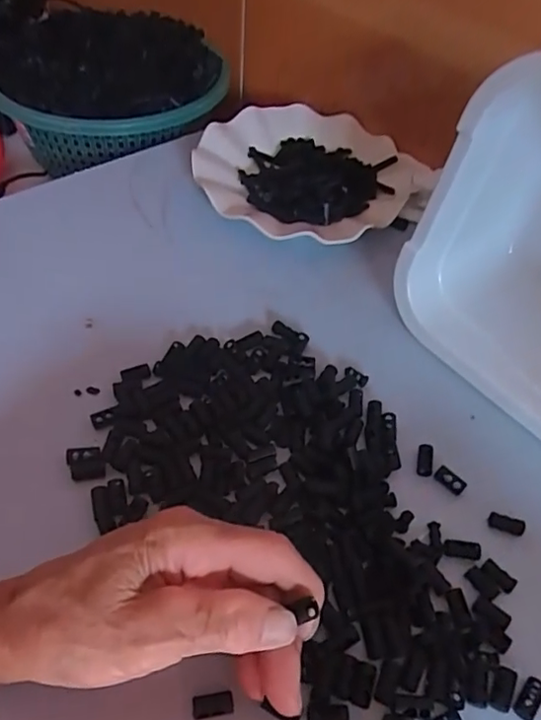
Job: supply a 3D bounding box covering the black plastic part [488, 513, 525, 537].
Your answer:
[{"bbox_3d":[0.132,0.091,0.321,0.019,0.005,0.009,17,52,9],"label":"black plastic part"}]

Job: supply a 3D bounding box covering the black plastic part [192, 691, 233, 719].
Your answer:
[{"bbox_3d":[-0.026,0.154,0.256,0.018,0.004,0.009,-5,52,-8],"label":"black plastic part"}]

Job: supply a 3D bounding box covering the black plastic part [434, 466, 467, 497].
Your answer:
[{"bbox_3d":[0.106,0.071,0.337,0.017,0.004,0.010,35,57,22],"label":"black plastic part"}]

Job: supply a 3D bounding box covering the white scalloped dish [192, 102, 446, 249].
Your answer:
[{"bbox_3d":[0.028,-0.159,0.487,0.167,0.028,0.174,2,51,-3],"label":"white scalloped dish"}]

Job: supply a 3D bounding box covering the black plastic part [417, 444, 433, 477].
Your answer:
[{"bbox_3d":[0.092,0.060,0.342,0.009,0.004,0.020,10,64,4],"label":"black plastic part"}]

